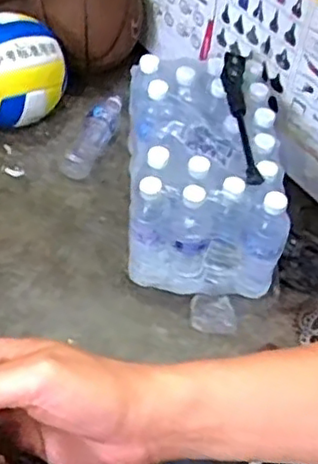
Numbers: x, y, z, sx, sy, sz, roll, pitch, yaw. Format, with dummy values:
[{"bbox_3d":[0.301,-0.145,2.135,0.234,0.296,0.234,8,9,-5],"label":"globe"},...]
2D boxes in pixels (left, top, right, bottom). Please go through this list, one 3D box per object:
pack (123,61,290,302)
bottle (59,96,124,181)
[{"bbox_3d":[0.070,-0.101,1.112,0.228,0.219,0.344,3,51,-3],"label":"pack"},{"bbox_3d":[-0.127,-0.191,1.277,0.062,0.052,0.206,21,53,12],"label":"bottle"}]

